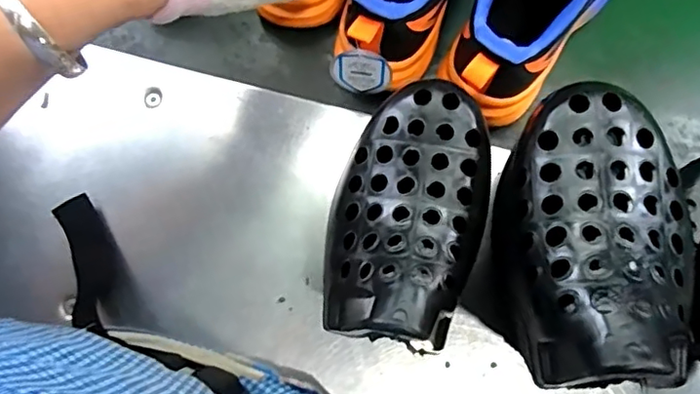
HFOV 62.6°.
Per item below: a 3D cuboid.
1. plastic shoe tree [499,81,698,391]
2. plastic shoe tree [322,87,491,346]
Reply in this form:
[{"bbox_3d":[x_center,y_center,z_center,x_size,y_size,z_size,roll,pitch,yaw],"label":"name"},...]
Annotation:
[{"bbox_3d":[0.118,0.014,0.265,0.086,0.051,0.135,-3,79,2],"label":"plastic shoe tree"},{"bbox_3d":[0.032,0.007,0.307,0.076,0.051,0.135,15,80,5],"label":"plastic shoe tree"}]

